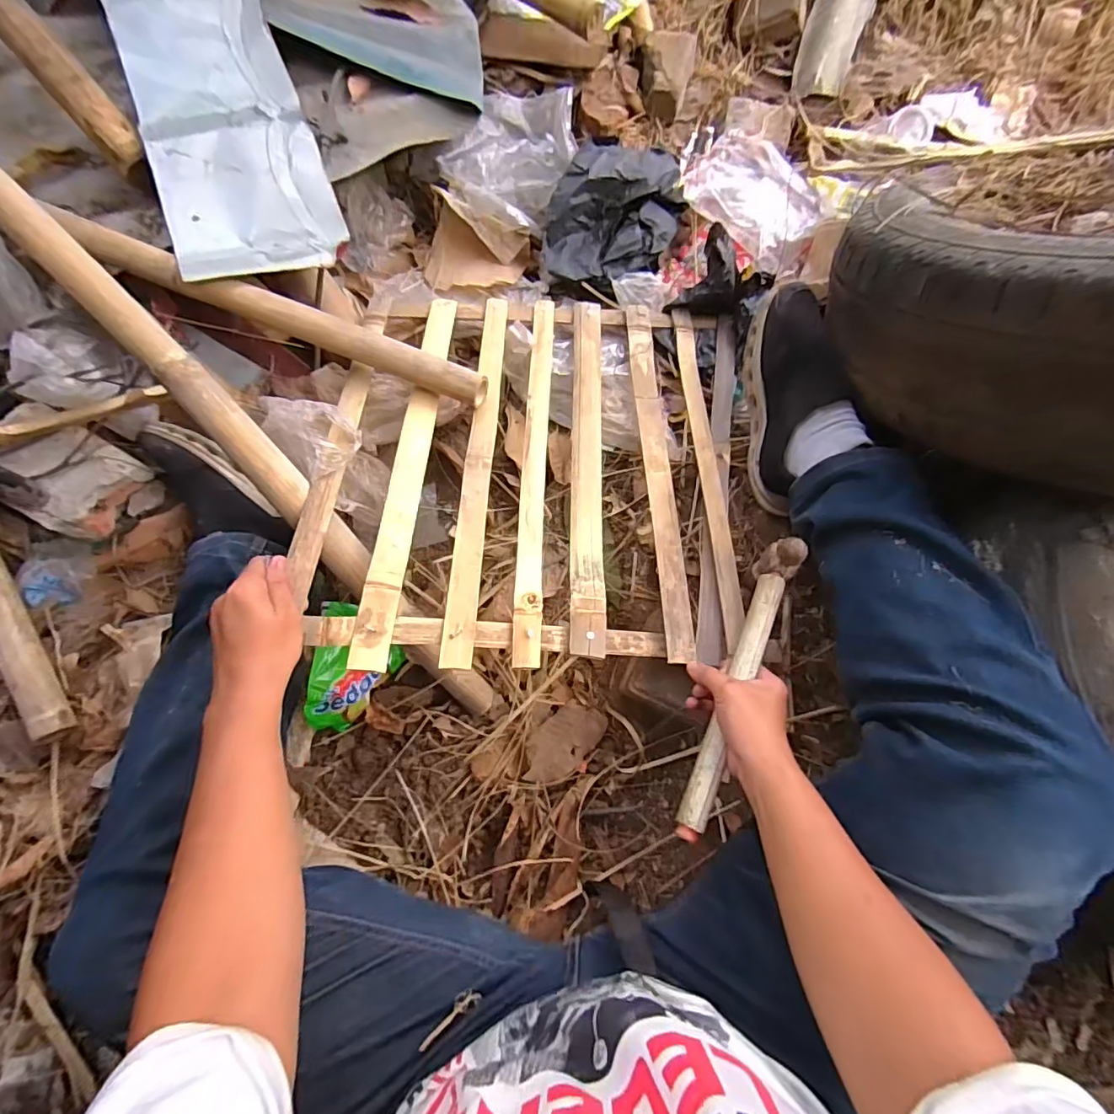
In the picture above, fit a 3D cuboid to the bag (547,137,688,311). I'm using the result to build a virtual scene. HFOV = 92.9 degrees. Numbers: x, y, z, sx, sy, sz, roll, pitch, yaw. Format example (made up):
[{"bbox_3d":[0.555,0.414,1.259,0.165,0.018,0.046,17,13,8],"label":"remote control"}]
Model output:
[{"bbox_3d":[0.079,-0.487,0.768,0.175,0.098,0.196,21,74,7],"label":"bag"}]

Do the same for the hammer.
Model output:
[{"bbox_3d":[0.169,0.115,0.495,0.028,0.051,0.288,24,73,8],"label":"hammer"}]

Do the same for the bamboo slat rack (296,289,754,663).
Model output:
[{"bbox_3d":[-0.012,-0.126,0.635,0.487,0.034,0.538,4,62,-6],"label":"bamboo slat rack"}]

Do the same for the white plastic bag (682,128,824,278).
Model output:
[{"bbox_3d":[0.295,-0.525,0.770,0.132,0.040,0.207,-41,77,-11],"label":"white plastic bag"}]

